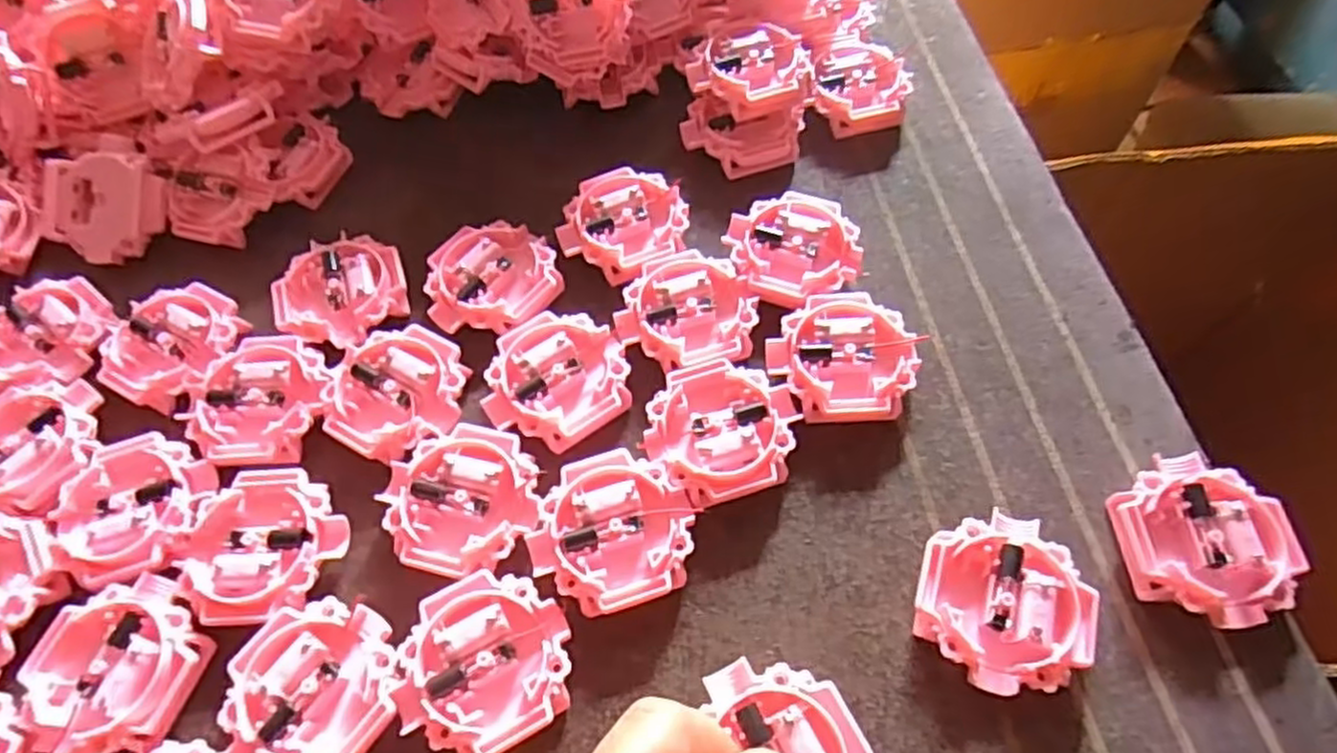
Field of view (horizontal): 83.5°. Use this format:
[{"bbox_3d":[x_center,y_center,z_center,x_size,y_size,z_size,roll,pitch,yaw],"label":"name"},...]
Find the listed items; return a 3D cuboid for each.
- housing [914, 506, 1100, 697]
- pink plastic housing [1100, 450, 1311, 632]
[{"bbox_3d":[0.107,0.072,0.240,0.051,0.016,0.054,15,63,11],"label":"housing"},{"bbox_3d":[0.176,0.053,0.247,0.050,0.015,0.054,1,62,3],"label":"pink plastic housing"}]

